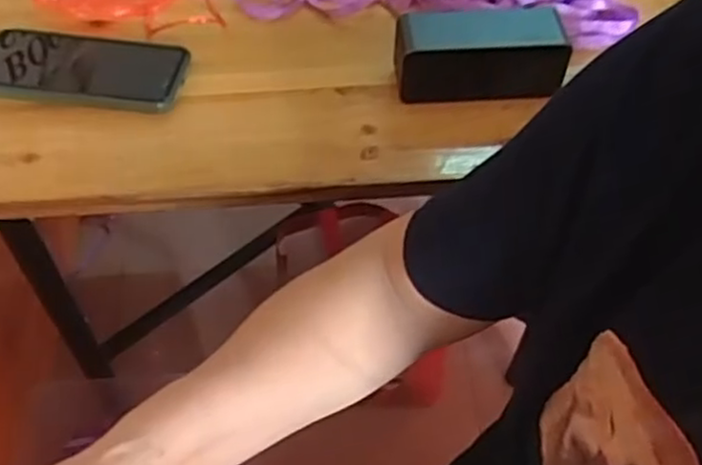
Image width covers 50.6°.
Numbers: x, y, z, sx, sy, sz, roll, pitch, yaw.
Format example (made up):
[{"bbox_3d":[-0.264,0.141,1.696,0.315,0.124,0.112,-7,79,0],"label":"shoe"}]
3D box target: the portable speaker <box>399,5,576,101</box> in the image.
[{"bbox_3d":[0.101,-0.140,0.581,0.129,0.055,0.050,-3,52,-2],"label":"portable speaker"}]

